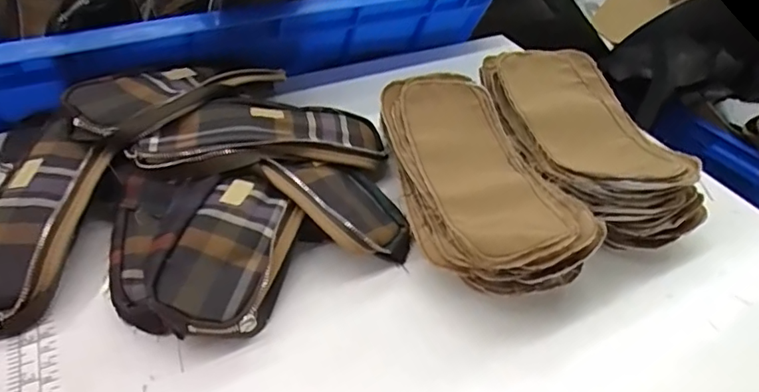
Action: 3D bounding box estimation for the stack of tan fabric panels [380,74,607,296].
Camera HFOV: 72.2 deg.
[{"bbox_3d":[0.065,-0.013,0.369,0.095,0.049,0.193,-7,43,-13],"label":"stack of tan fabric panels"}]

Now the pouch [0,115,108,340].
[{"bbox_3d":[-0.218,0.011,0.325,0.061,0.019,0.151,3,56,-2],"label":"pouch"}]

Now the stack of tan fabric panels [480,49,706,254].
[{"bbox_3d":[0.155,-0.044,0.417,0.103,0.063,0.200,-6,43,-11],"label":"stack of tan fabric panels"}]

